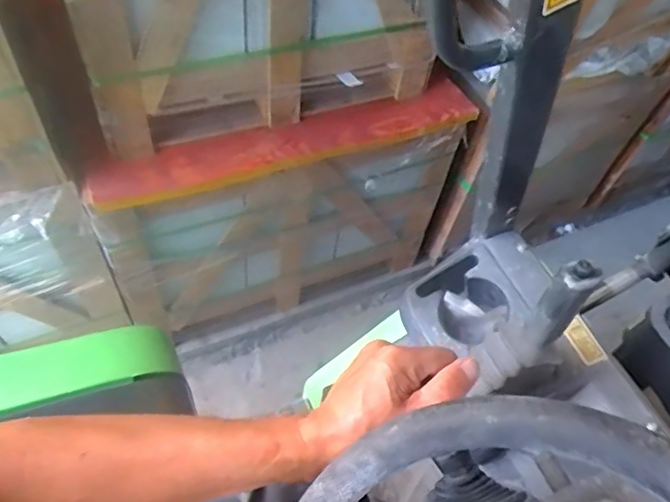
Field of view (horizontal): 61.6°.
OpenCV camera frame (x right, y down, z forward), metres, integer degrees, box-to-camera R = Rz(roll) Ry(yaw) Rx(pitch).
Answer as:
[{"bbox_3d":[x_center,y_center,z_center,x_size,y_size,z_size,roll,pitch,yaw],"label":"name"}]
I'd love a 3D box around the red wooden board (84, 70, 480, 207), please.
[{"bbox_3d":[-0.098,-0.269,1.404,0.988,0.081,0.147,-20,59,-18],"label":"red wooden board"}]

